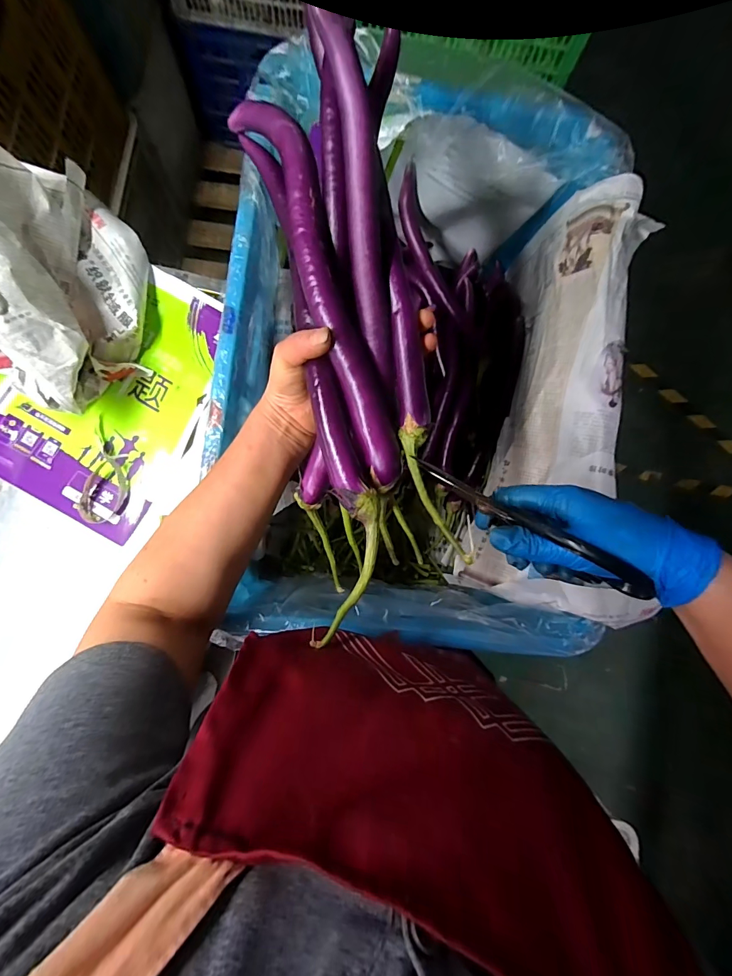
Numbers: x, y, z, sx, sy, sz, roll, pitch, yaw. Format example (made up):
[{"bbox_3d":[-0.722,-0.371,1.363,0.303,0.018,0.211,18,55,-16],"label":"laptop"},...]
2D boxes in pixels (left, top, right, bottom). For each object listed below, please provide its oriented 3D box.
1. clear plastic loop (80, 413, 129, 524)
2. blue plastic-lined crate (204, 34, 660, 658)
[{"bbox_3d":[-0.302,-0.020,0.453,0.046,0.015,0.121,6,84,-4],"label":"clear plastic loop"},{"bbox_3d":[0.058,-0.146,0.534,0.421,0.286,0.610,6,84,-4],"label":"blue plastic-lined crate"}]

